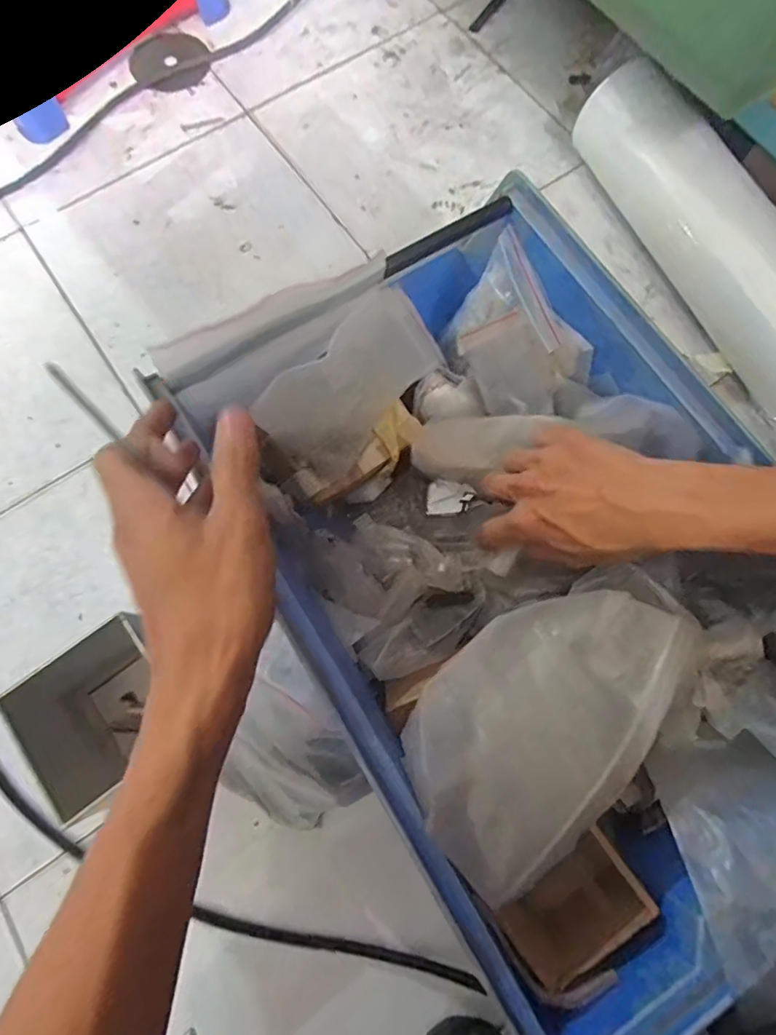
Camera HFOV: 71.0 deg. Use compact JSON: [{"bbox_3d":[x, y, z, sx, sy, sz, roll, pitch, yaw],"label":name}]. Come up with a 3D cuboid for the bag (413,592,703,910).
[{"bbox_3d":[0.094,0.109,0.315,0.185,0.028,0.107,-42,78,-10],"label":"bag"}]

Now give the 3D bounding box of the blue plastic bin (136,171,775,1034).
[{"bbox_3d":[0.078,0.034,0.399,0.294,0.172,0.488,-31,78,-11],"label":"blue plastic bin"}]

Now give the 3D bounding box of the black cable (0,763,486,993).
[{"bbox_3d":[-0.192,0.275,0.458,0.557,0.022,0.091,29,76,8],"label":"black cable"}]

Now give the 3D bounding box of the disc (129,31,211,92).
[{"bbox_3d":[-0.281,-0.592,0.705,0.101,0.005,0.104,0,73,-1],"label":"disc"}]

